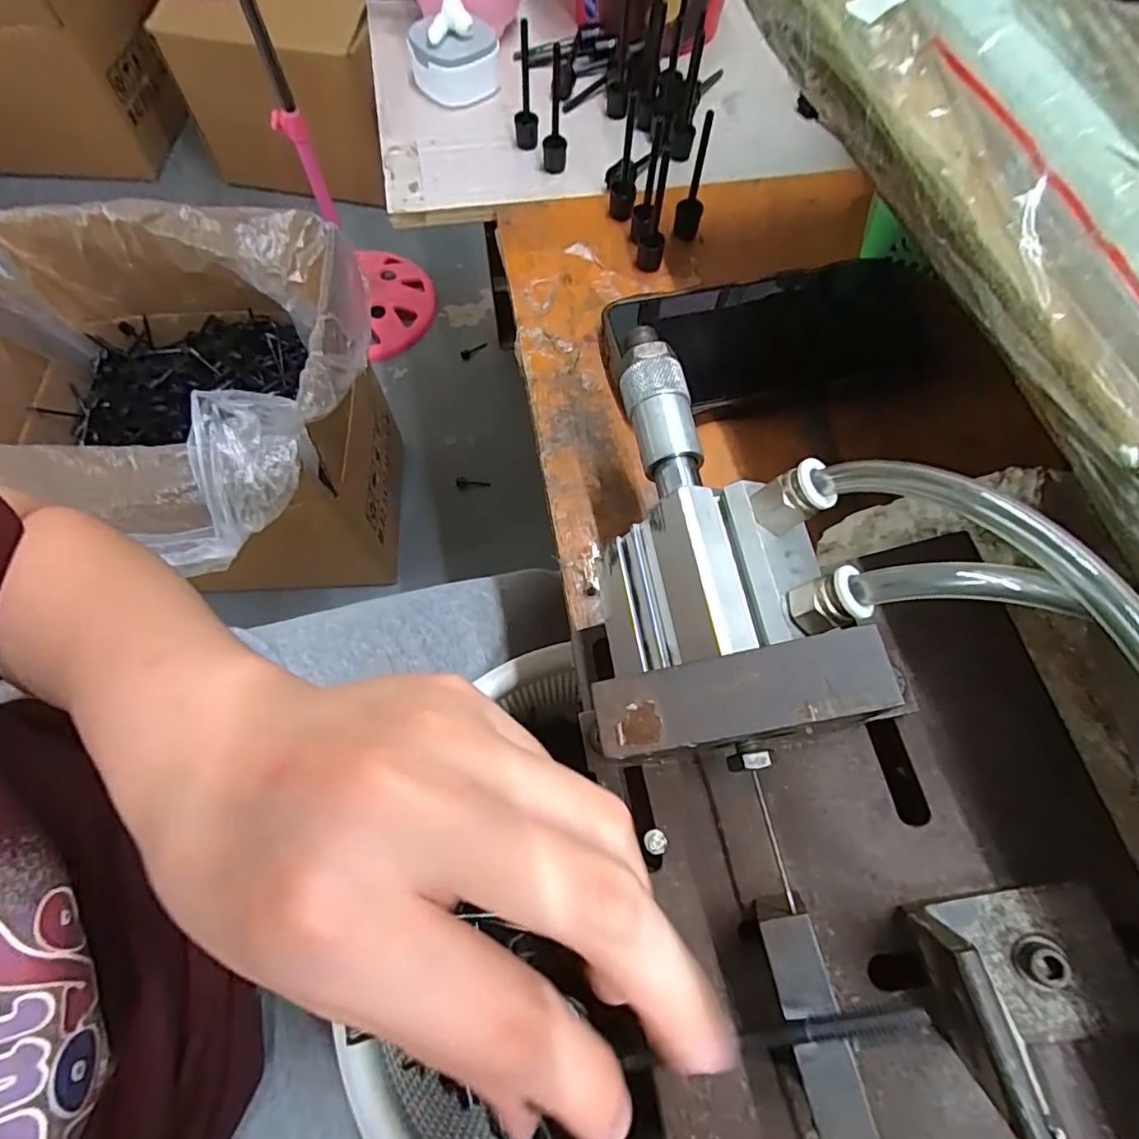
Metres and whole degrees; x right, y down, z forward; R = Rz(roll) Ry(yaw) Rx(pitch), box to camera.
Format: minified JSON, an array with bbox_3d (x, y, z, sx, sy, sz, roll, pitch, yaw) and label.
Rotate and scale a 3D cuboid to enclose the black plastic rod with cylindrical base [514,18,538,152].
[{"bbox_3d":[-0.027,-0.289,0.347,0.014,0.067,0.014,-2,68,-3],"label":"black plastic rod with cylindrical base"}]

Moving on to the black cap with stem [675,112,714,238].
[{"bbox_3d":[0.069,-0.210,0.311,0.014,0.062,0.012,12,68,3],"label":"black cap with stem"}]

